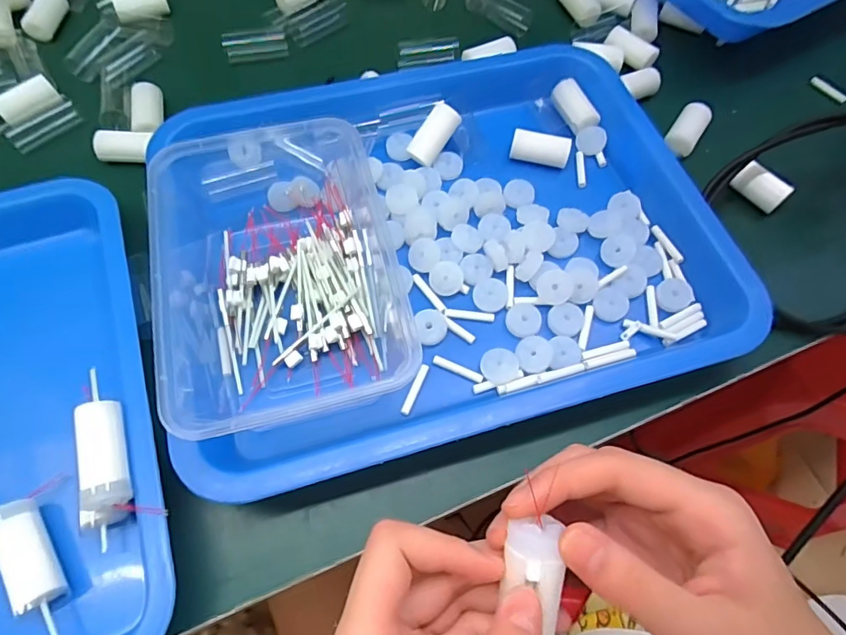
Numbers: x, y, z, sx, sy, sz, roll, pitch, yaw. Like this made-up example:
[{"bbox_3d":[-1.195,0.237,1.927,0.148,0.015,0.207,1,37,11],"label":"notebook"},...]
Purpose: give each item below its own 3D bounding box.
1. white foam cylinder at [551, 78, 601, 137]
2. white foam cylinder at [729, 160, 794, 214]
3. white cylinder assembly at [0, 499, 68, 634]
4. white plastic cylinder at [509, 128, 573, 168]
[{"bbox_3d":[0.111,-0.155,0.375,0.020,0.015,0.041,-23,67,-13],"label":"white foam cylinder"},{"bbox_3d":[0.233,-0.090,0.351,0.020,0.023,0.034,-34,70,-17],"label":"white foam cylinder"},{"bbox_3d":[-0.181,0.116,0.237,0.017,0.019,0.064,-29,68,-15],"label":"white cylinder assembly"},{"bbox_3d":[0.082,-0.118,0.357,0.041,0.018,0.014,12,64,4],"label":"white plastic cylinder"}]

